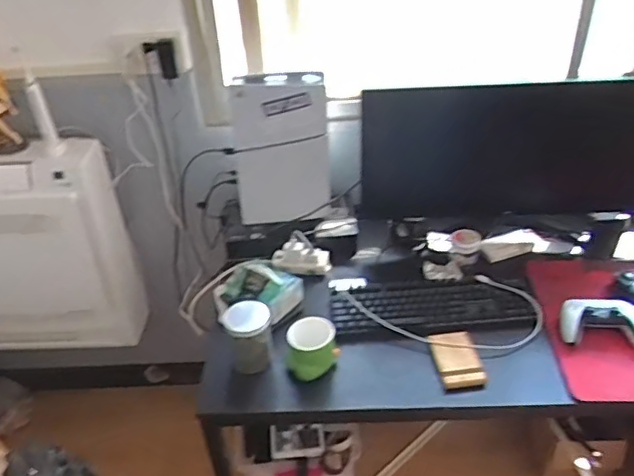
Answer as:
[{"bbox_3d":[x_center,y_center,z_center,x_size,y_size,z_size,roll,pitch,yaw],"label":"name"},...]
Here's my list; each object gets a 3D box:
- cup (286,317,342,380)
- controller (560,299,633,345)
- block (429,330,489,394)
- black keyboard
[{"bbox_3d":[-0.006,0.216,1.144,0.101,0.107,0.074,-5,37,-2],"label":"cup"},{"bbox_3d":[0.596,0.178,1.217,0.176,0.062,0.091,-2,37,1],"label":"controller"},{"bbox_3d":[0.280,0.241,1.168,0.085,0.014,0.148,-5,37,-2],"label":"block"},{"bbox_3d":[0.253,0.144,1.285,0.439,0.030,0.175,-2,37,2],"label":"black keyboard"}]

